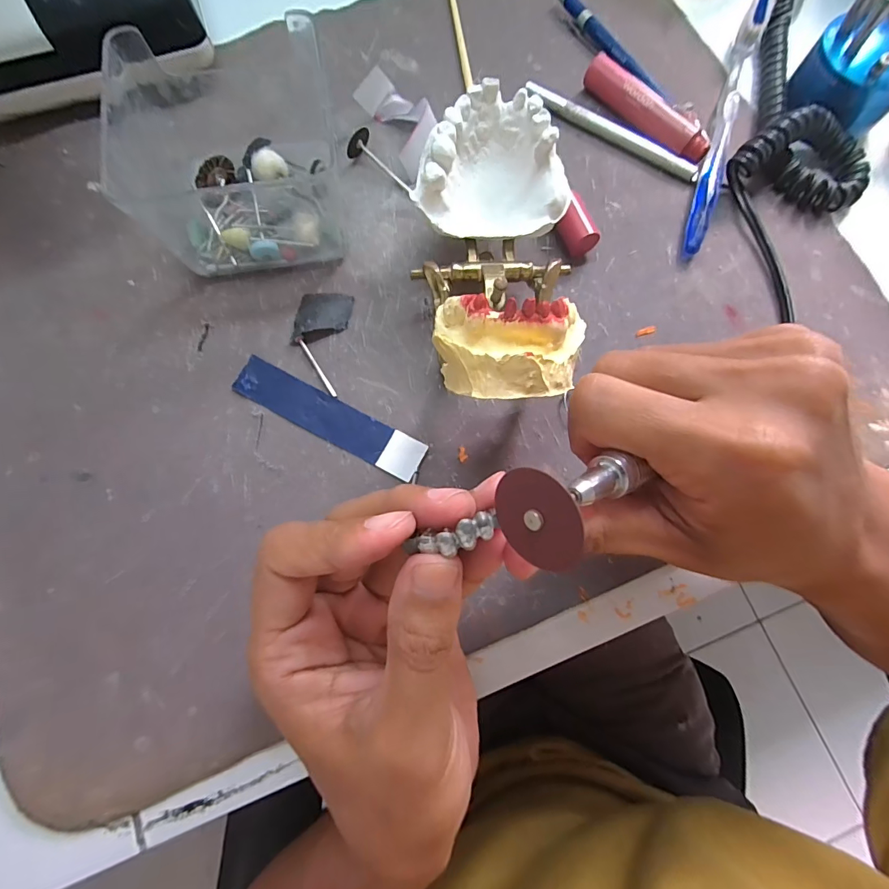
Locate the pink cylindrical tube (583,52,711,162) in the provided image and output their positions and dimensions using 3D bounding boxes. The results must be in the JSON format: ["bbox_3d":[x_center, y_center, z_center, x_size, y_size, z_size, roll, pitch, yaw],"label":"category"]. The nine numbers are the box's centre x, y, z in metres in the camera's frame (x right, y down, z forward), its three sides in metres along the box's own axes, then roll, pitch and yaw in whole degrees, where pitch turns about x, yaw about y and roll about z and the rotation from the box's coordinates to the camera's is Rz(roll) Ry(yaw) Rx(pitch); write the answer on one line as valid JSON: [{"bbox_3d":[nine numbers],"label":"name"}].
[{"bbox_3d":[0.120,-0.199,0.260,0.016,0.016,0.088,-41,81,-9],"label":"pink cylindrical tube"}]

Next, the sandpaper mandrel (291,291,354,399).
[{"bbox_3d":[-0.066,-0.055,0.227,0.027,0.006,0.056,8,77,1],"label":"sandpaper mandrel"}]

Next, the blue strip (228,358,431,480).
[{"bbox_3d":[-0.058,-0.014,0.218,0.101,0.004,0.021,27,78,5],"label":"blue strip"}]

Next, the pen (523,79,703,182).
[{"bbox_3d":[0.099,-0.187,0.260,0.113,0.009,0.007,31,78,6],"label":"pen"}]

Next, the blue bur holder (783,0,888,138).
[{"bbox_3d":[0.243,-0.223,0.240,0.057,0.064,0.056,40,79,8],"label":"blue bur holder"}]

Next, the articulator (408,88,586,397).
[{"bbox_3d":[0.023,-0.082,0.185,0.069,0.054,0.144,-1,63,-1],"label":"articulator"}]

